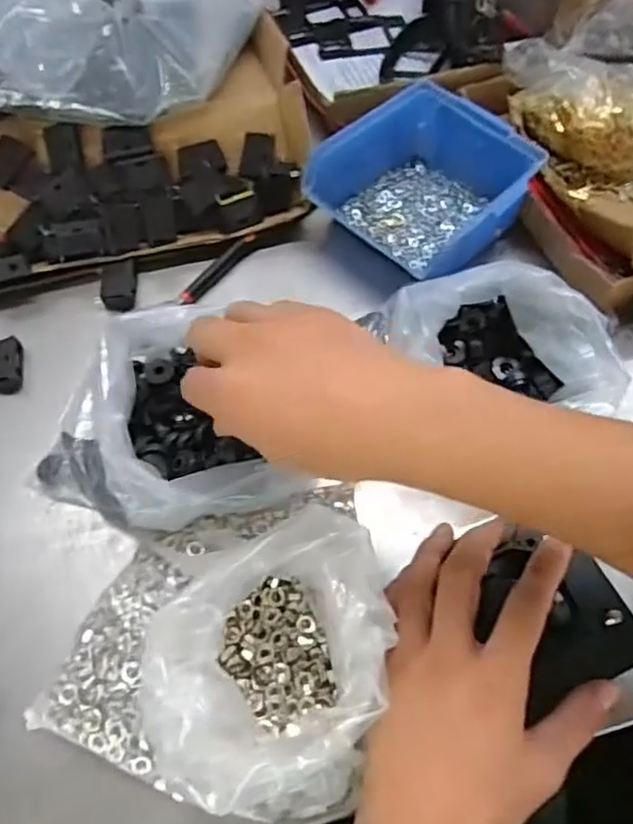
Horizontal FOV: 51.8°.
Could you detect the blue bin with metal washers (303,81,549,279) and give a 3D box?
[{"bbox_3d":[0.080,-0.166,0.487,0.133,0.063,0.130,37,67,18],"label":"blue bin with metal washers"}]

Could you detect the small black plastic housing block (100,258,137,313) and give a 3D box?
[{"bbox_3d":[-0.144,-0.092,0.475,0.026,0.011,0.042,-6,61,-5],"label":"small black plastic housing block"}]

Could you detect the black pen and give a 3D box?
[{"bbox_3d":[-0.073,-0.107,0.482,0.011,0.007,0.077,33,65,16],"label":"black pen"}]

